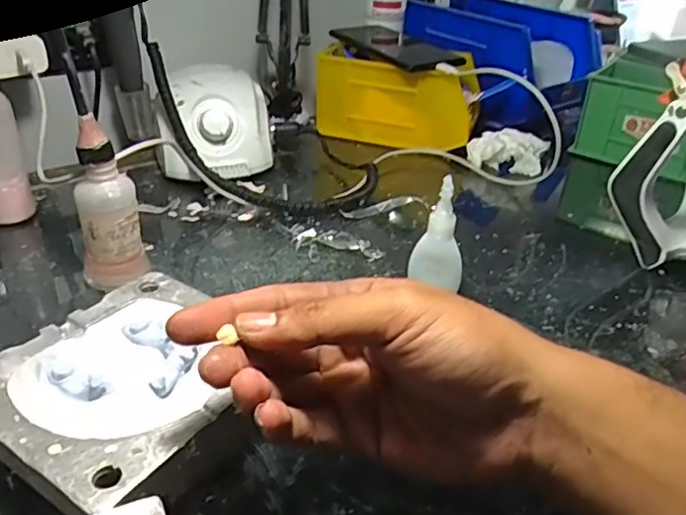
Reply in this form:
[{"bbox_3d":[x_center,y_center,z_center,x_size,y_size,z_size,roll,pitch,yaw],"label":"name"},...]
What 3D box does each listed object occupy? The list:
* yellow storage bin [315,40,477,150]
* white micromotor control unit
[{"bbox_3d":[0.060,-0.177,0.672,0.170,0.085,0.084,10,32,9],"label":"yellow storage bin"},{"bbox_3d":[-0.126,-0.127,0.583,0.099,0.081,0.121,-7,33,-17],"label":"white micromotor control unit"}]

